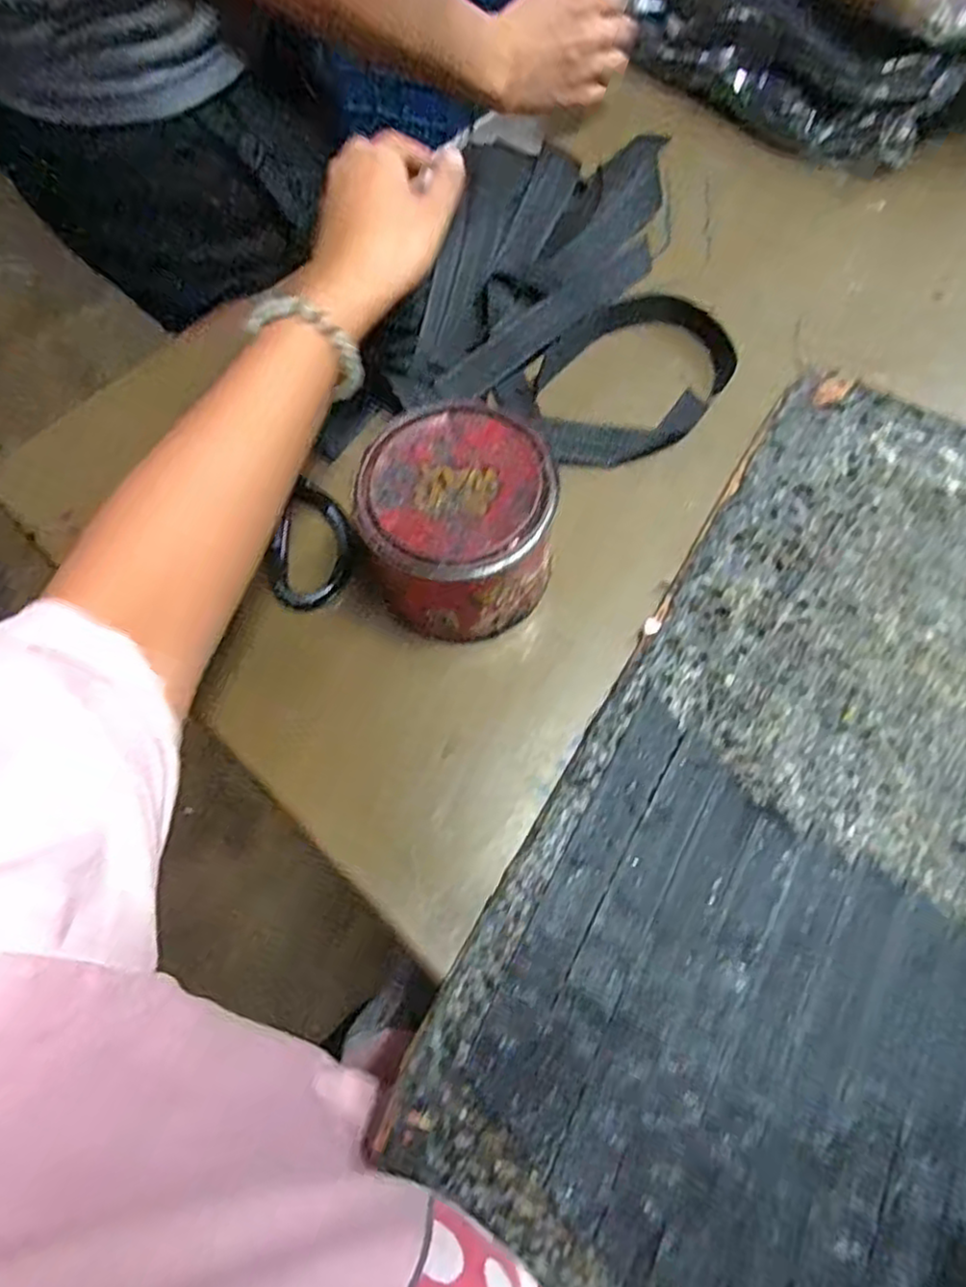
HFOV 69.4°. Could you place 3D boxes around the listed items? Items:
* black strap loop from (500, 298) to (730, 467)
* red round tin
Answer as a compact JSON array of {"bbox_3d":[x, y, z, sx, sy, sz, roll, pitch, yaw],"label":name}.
[{"bbox_3d":[0.098,-0.178,0.470,0.151,0.023,0.103,-34,71,-12],"label":"black strap loop"},{"bbox_3d":[-0.013,-0.064,0.387,0.098,0.078,0.106,0,68,1],"label":"red round tin"}]

